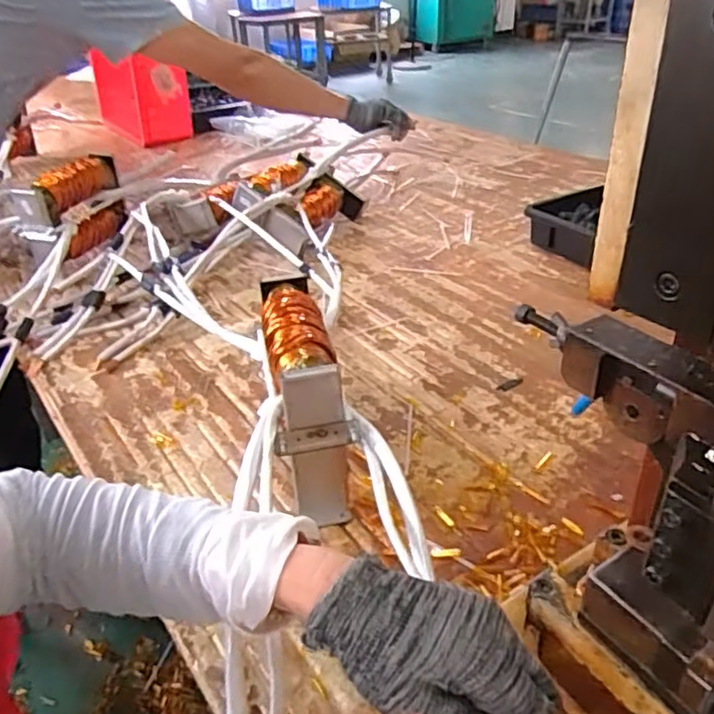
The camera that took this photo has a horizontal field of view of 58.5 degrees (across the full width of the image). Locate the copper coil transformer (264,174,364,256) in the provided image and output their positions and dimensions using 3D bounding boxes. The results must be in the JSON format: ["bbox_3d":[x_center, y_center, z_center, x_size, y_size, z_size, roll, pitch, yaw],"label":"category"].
[{"bbox_3d":[-0.073,-0.239,1.093,0.071,0.078,0.237,16,36,27],"label":"copper coil transformer"}]

